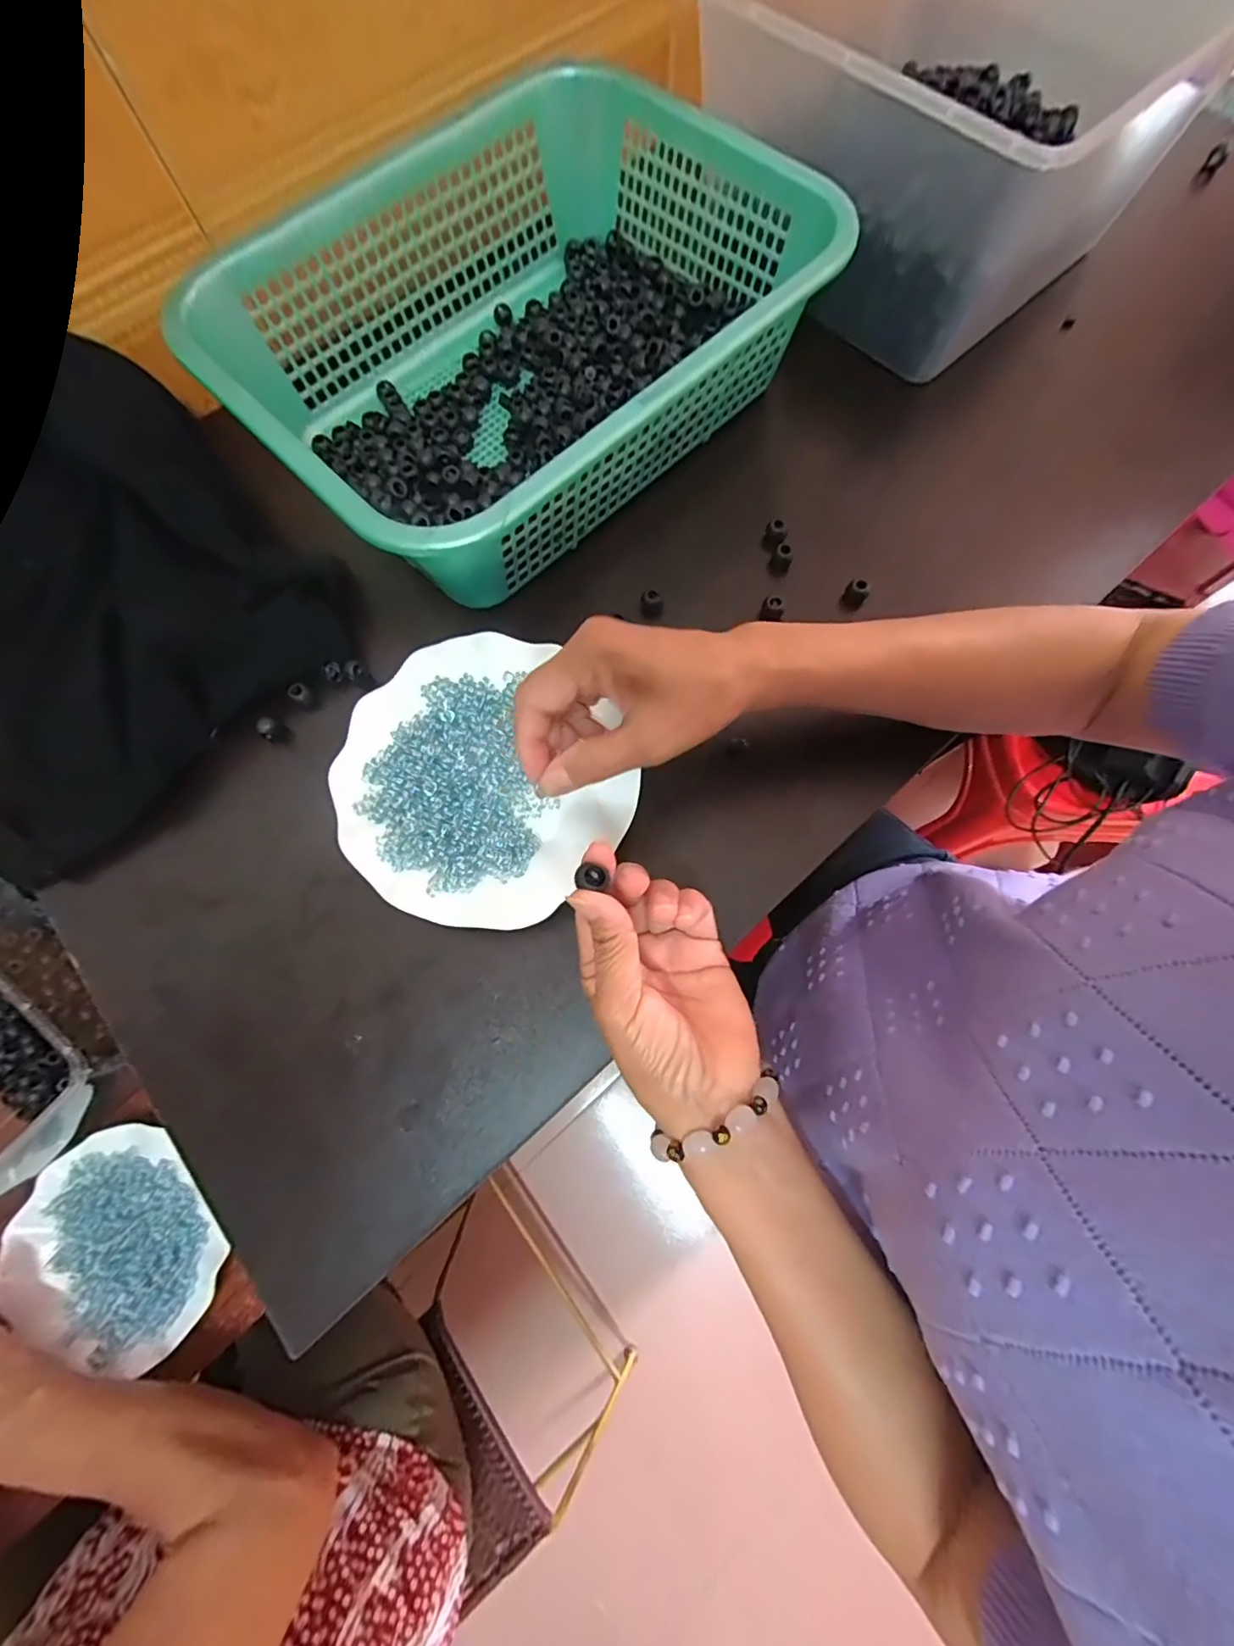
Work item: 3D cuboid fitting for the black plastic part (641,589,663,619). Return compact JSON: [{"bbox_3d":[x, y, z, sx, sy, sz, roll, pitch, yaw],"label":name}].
[{"bbox_3d":[0.025,-0.156,0.390,0.015,0.016,0.012,4,73,2],"label":"black plastic part"}]

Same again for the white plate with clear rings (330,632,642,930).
[{"bbox_3d":[-0.089,-0.023,0.345,0.158,0.030,0.179,-33,76,-9],"label":"white plate with clear rings"}]

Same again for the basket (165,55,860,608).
[{"bbox_3d":[-0.067,-0.344,0.393,0.384,0.100,0.295,-42,77,-11],"label":"basket"}]

